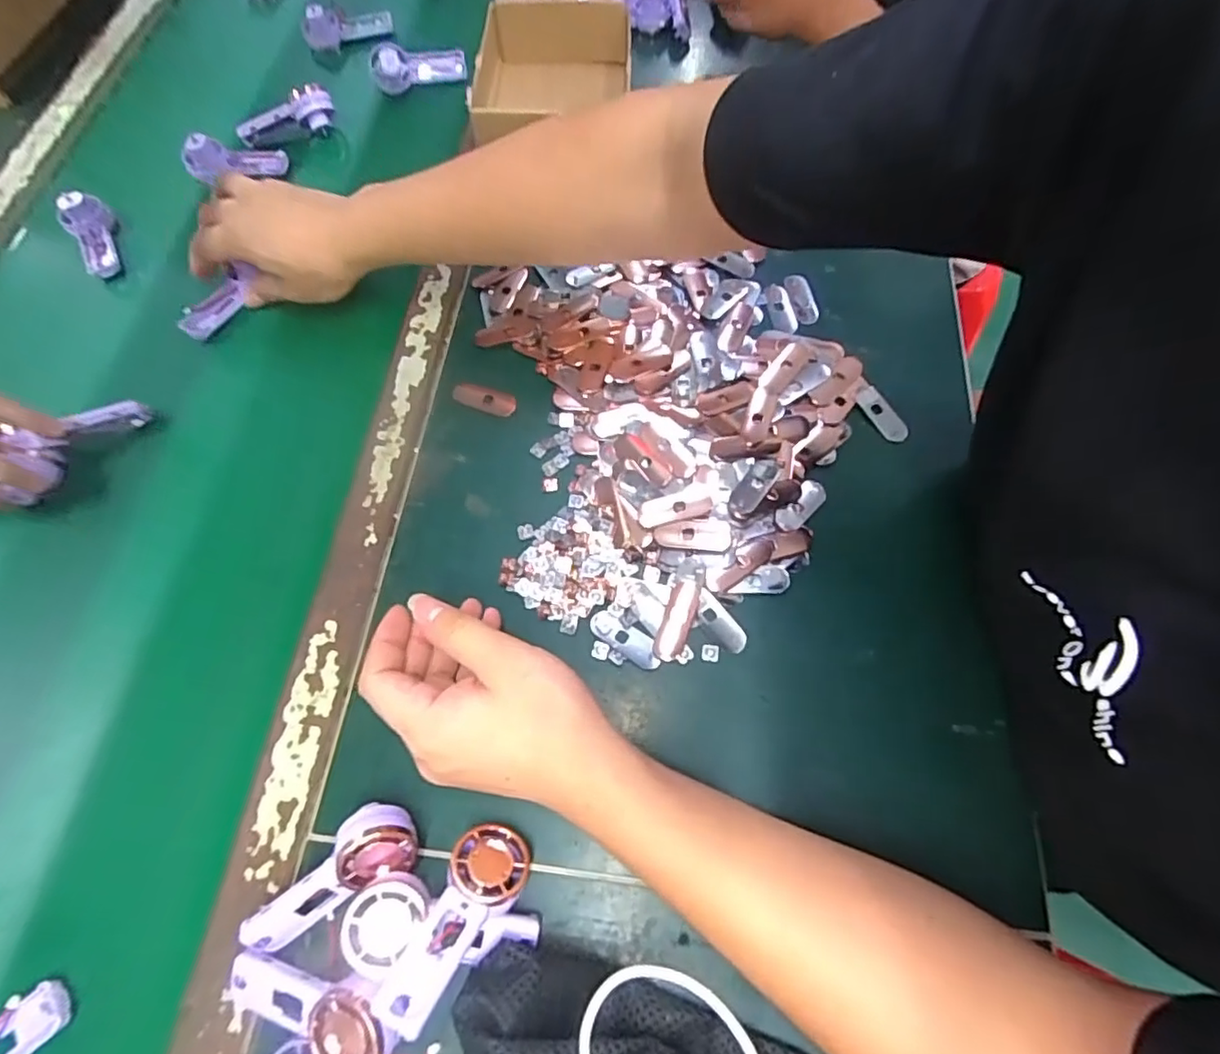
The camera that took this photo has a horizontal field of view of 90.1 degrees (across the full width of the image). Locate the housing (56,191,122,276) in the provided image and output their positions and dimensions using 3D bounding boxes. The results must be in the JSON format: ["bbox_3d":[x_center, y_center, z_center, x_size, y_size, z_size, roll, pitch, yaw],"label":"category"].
[{"bbox_3d":[-0.452,-0.250,0.532,0.037,0.029,0.080,-23,80,-7],"label":"housing"}]

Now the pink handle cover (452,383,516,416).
[{"bbox_3d":[-0.096,-0.099,0.462,0.050,0.004,0.020,19,69,11],"label":"pink handle cover"}]

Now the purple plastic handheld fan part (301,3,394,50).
[{"bbox_3d":[-0.273,-0.518,0.636,0.092,0.042,0.014,-7,66,0],"label":"purple plastic handheld fan part"}]

